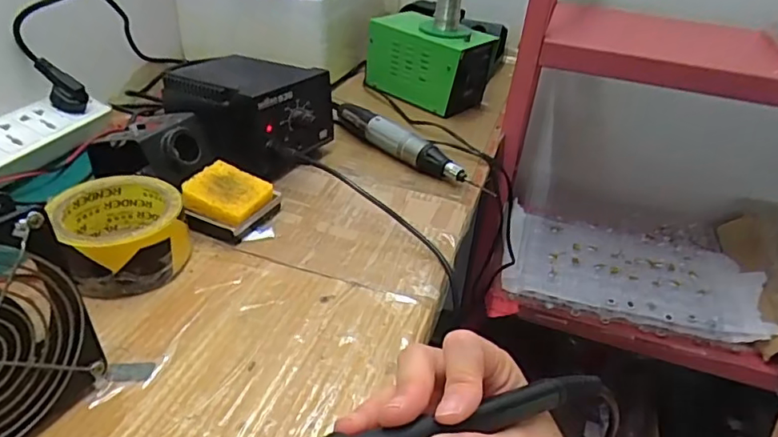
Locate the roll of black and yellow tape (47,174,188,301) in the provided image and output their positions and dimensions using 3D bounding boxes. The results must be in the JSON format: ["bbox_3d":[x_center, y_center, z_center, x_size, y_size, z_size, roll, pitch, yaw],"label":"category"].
[{"bbox_3d":[-0.208,0.012,0.428,0.093,0.048,0.097,-19,42,-33],"label":"roll of black and yellow tape"}]

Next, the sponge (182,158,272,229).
[{"bbox_3d":[-0.142,-0.023,0.483,0.063,0.009,0.062,25,42,6],"label":"sponge"}]

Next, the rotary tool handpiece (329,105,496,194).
[{"bbox_3d":[0.015,-0.084,0.618,0.025,0.031,0.235,-25,45,-38],"label":"rotary tool handpiece"}]

